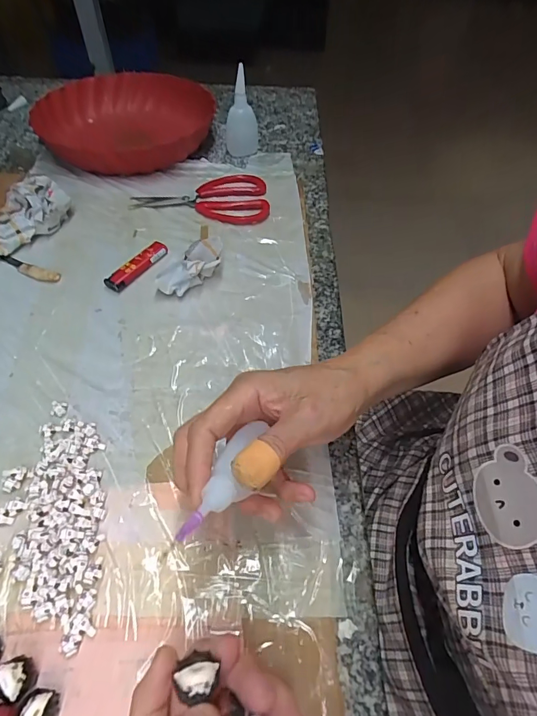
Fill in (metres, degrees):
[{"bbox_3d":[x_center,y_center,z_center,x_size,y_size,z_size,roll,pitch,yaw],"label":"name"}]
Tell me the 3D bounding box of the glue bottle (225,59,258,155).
[{"bbox_3d":[-0.036,-0.329,0.559,0.044,0.095,0.037,0,54,-2],"label":"glue bottle"}]

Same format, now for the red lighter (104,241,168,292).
[{"bbox_3d":[-0.135,-0.095,0.428,0.021,0.013,0.075,29,58,18],"label":"red lighter"}]

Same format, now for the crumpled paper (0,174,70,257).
[{"bbox_3d":[-0.280,-0.161,0.463,0.110,0.029,0.075,-37,63,-26],"label":"crumpled paper"}]

